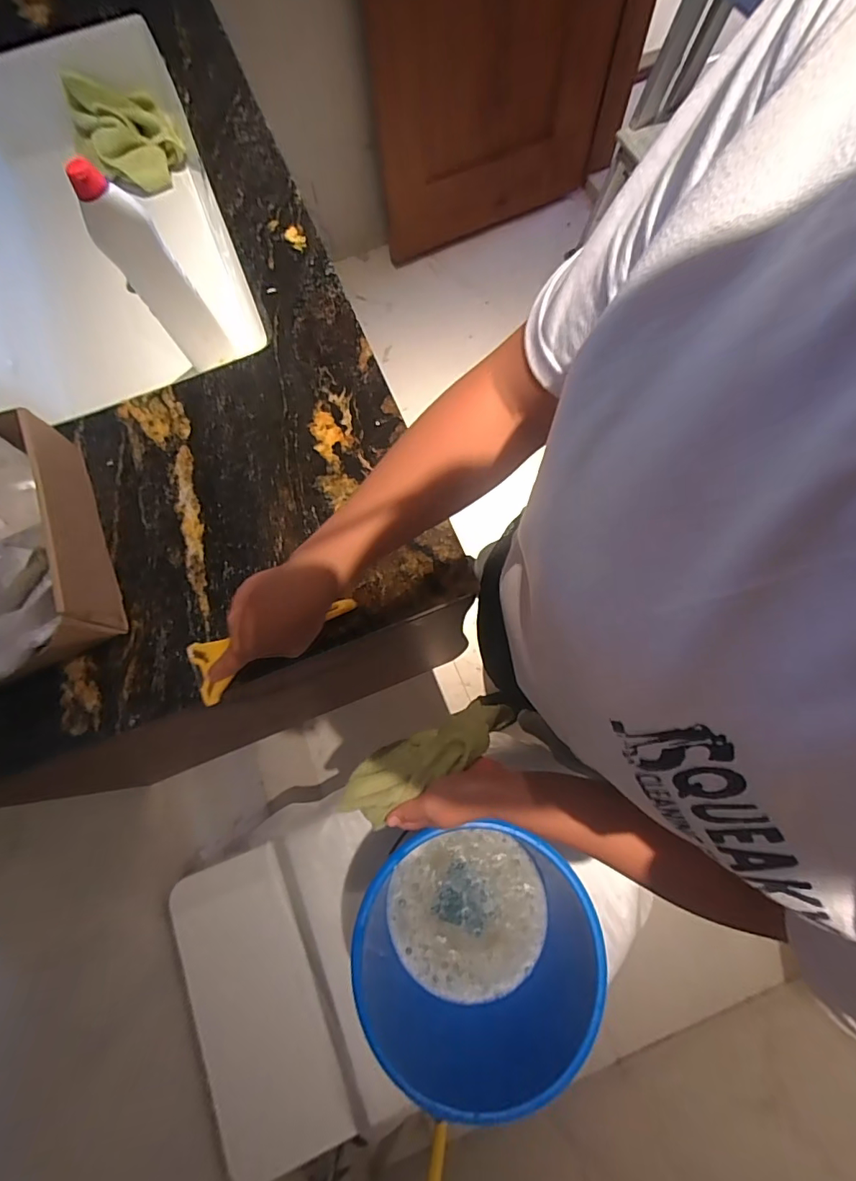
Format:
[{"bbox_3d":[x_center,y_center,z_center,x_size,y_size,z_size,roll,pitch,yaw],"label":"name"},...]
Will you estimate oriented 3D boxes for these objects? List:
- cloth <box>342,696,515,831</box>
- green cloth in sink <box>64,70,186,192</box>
[{"bbox_3d":[0.002,0.167,0.502,0.180,0.064,0.058,-31,74,2],"label":"cloth"},{"bbox_3d":[-0.530,-0.792,0.856,0.169,0.076,0.182,-26,74,-5],"label":"green cloth in sink"}]

